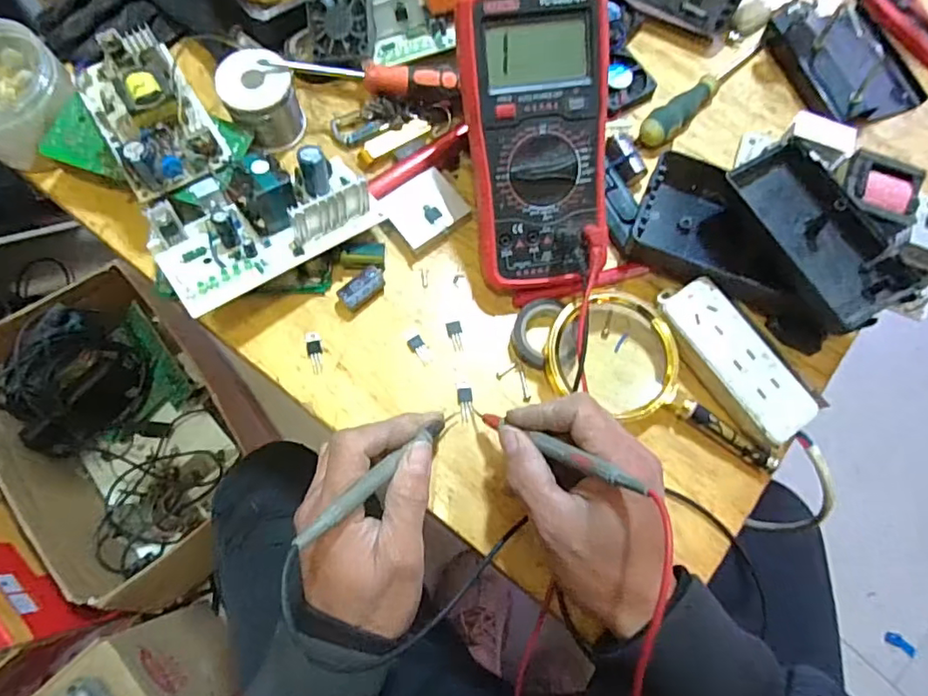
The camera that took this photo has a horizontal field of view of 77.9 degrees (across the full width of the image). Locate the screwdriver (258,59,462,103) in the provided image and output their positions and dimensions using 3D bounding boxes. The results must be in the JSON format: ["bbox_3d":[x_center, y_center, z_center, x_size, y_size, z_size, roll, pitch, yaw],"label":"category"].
[{"bbox_3d":[-0.074,-0.202,0.430,0.140,0.022,0.021,-1,73,-3],"label":"screwdriver"}]

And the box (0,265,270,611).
[{"bbox_3d":[-0.477,0.130,0.817,0.240,0.166,0.417,-37,78,-12],"label":"box"}]

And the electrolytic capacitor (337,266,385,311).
[{"bbox_3d":[-0.073,-0.042,0.414,0.034,0.018,0.016,-37,78,-12],"label":"electrolytic capacitor"}]

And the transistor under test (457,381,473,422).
[{"bbox_3d":[0.001,0.037,0.397,0.010,0.004,0.029,-1,73,-3],"label":"transistor under test"}]

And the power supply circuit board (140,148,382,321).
[{"bbox_3d":[-0.136,-0.090,0.385,0.141,0.045,0.075,-34,77,-12],"label":"power supply circuit board"}]

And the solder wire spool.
[{"bbox_3d":[-0.151,-0.186,0.433,0.050,0.055,0.047,1,73,-2],"label":"solder wire spool"}]

